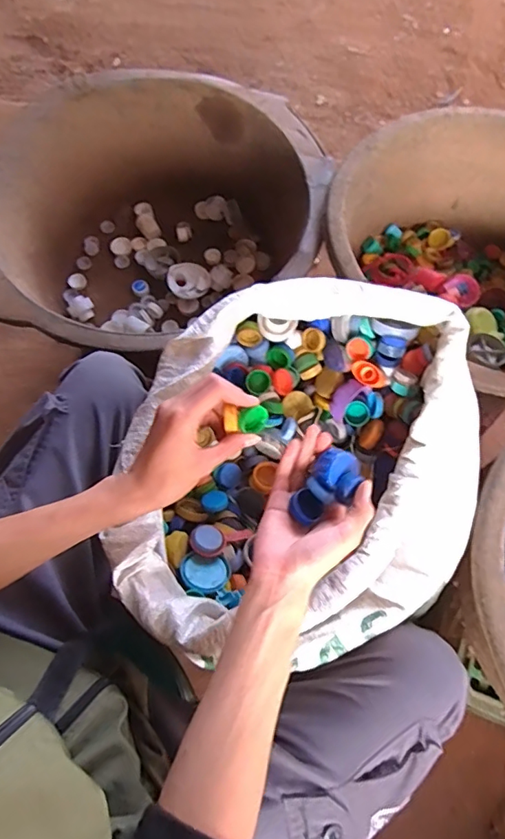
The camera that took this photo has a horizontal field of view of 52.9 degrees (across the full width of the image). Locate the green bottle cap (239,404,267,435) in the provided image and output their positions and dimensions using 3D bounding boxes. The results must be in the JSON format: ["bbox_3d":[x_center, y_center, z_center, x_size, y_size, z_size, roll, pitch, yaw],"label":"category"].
[{"bbox_3d":[-0.002,-0.002,0.492,0.028,0.026,0.017,-18,37,-19],"label":"green bottle cap"}]

